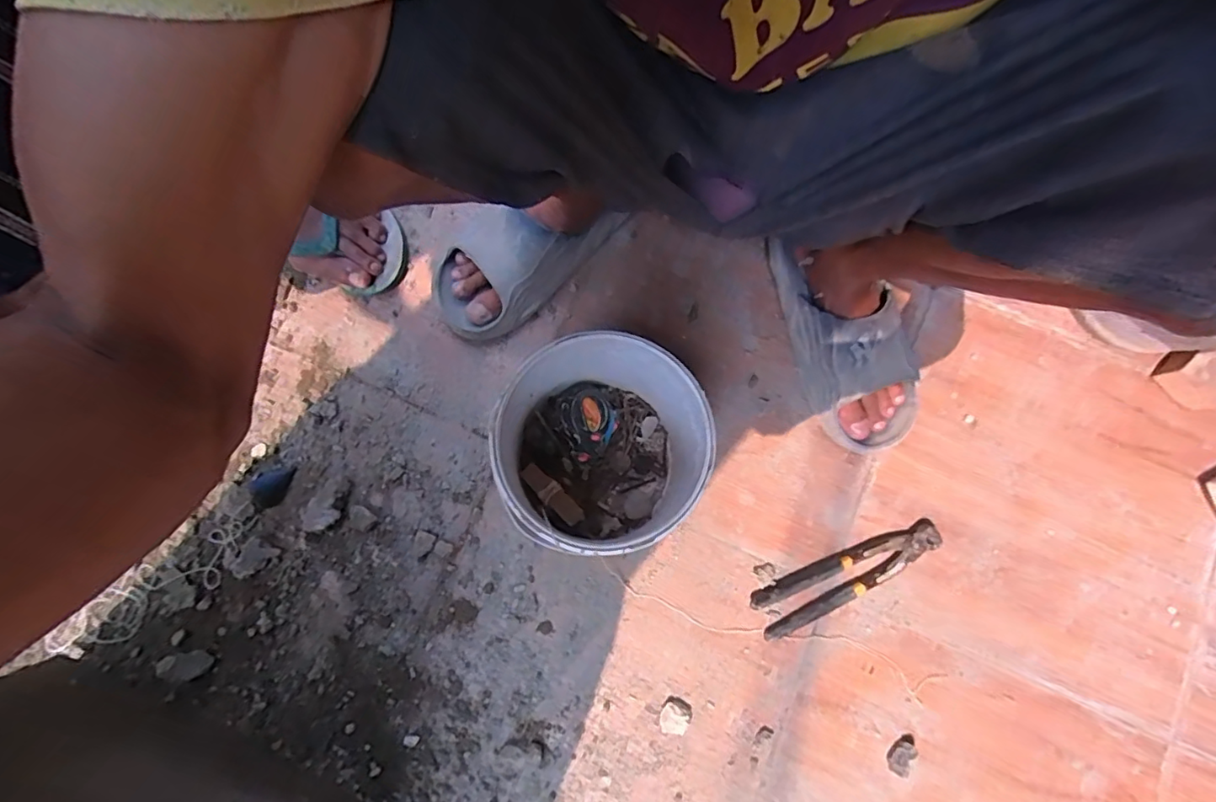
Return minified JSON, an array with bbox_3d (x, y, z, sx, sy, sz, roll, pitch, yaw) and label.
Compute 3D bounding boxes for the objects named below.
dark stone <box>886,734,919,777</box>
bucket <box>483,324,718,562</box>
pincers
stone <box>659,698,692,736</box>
[{"bbox_3d":[0.314,0.376,0.588,0.020,0.022,0.042,39,80,7],"label":"dark stone"},{"bbox_3d":[-0.009,0.055,0.550,0.176,0.199,0.174,0,78,-1],"label":"bucket"},{"bbox_3d":[0.269,0.198,0.618,0.221,0.022,0.054,-21,79,-6],"label":"pincers"},{"bbox_3d":[0.071,0.335,0.585,0.031,0.011,0.034,0,78,-1],"label":"stone"}]

